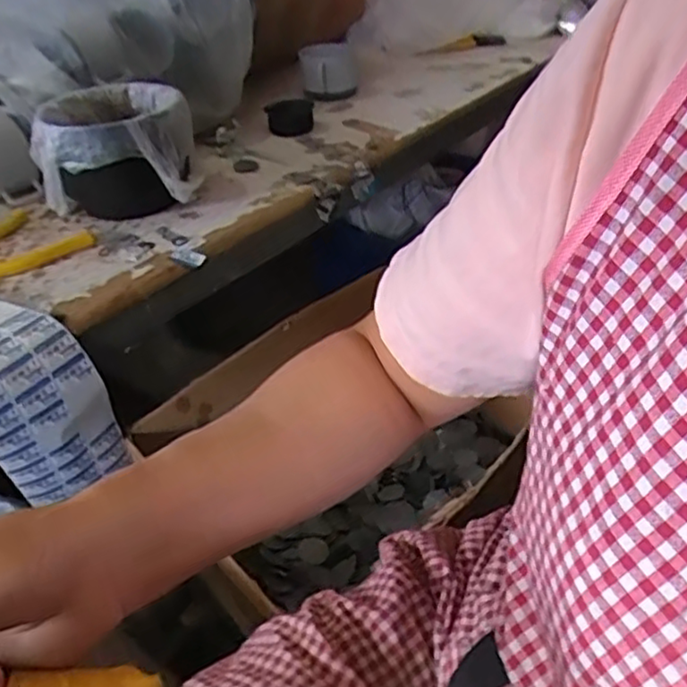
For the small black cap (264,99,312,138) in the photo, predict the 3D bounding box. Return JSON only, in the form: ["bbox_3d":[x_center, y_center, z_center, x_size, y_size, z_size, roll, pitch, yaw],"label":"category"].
[{"bbox_3d":[-0.075,-0.318,0.957,0.065,0.034,0.075,-3,37,0],"label":"small black cap"}]

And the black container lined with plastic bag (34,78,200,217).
[{"bbox_3d":[-0.249,-0.212,0.758,0.157,0.115,0.170,-12,38,-12],"label":"black container lined with plastic bag"}]

